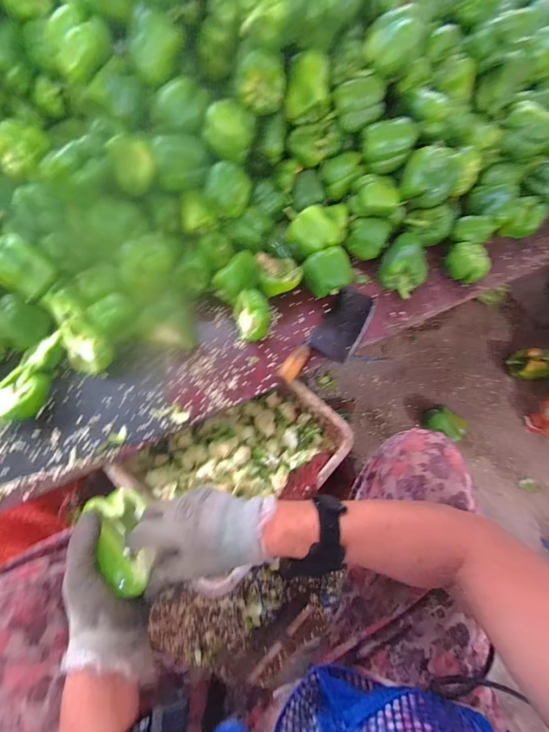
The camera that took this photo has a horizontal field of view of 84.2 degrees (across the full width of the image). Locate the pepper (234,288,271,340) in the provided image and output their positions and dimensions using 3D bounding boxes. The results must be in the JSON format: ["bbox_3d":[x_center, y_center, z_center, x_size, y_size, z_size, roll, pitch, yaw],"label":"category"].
[{"bbox_3d":[-0.046,-0.104,0.608,0.069,0.075,0.081,-9,65,-3],"label":"pepper"}]

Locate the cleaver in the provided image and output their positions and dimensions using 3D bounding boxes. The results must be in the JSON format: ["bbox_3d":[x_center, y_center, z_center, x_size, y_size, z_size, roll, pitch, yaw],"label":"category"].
[{"bbox_3d":[0.118,-0.055,0.607,0.092,0.022,0.261,32,69,15],"label":"cleaver"}]

